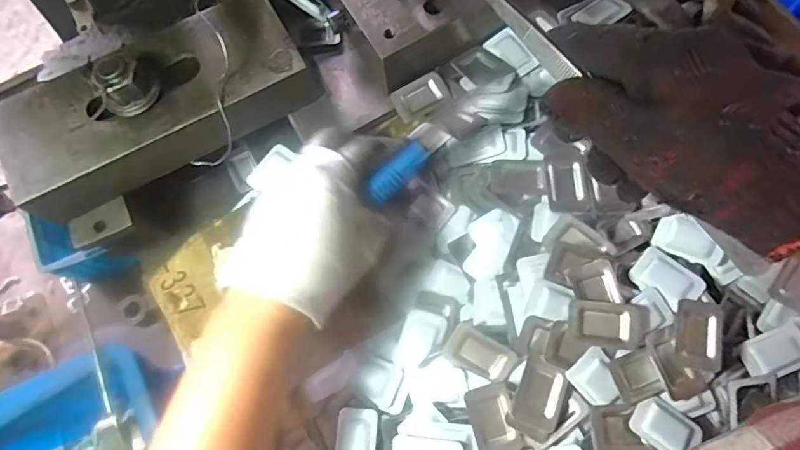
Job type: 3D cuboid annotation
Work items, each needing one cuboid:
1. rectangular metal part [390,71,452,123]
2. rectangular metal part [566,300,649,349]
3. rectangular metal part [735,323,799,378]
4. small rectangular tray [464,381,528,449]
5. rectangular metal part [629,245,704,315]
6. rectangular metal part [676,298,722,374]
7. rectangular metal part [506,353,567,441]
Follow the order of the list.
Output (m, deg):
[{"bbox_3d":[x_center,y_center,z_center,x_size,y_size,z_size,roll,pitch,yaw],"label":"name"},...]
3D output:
[{"bbox_3d":[0.015,-0.093,0.365,0.040,0.005,0.026,-28,73,-7],"label":"rectangular metal part"},{"bbox_3d":[0.124,0.058,0.297,0.047,0.006,0.026,4,72,4],"label":"rectangular metal part"},{"bbox_3d":[0.231,0.079,0.307,0.039,0.006,0.026,-19,72,-4],"label":"rectangular metal part"},{"bbox_3d":[0.055,0.114,0.291,0.027,0.004,0.039,-18,72,-3],"label":"small rectangular tray"},{"bbox_3d":[0.165,0.033,0.308,0.039,0.006,0.027,43,78,14],"label":"rectangular metal part"},{"bbox_3d":[0.179,0.066,0.300,0.023,0.005,0.042,8,72,5],"label":"rectangular metal part"},{"bbox_3d":[0.081,0.100,0.292,0.026,0.004,0.043,22,74,9],"label":"rectangular metal part"}]

